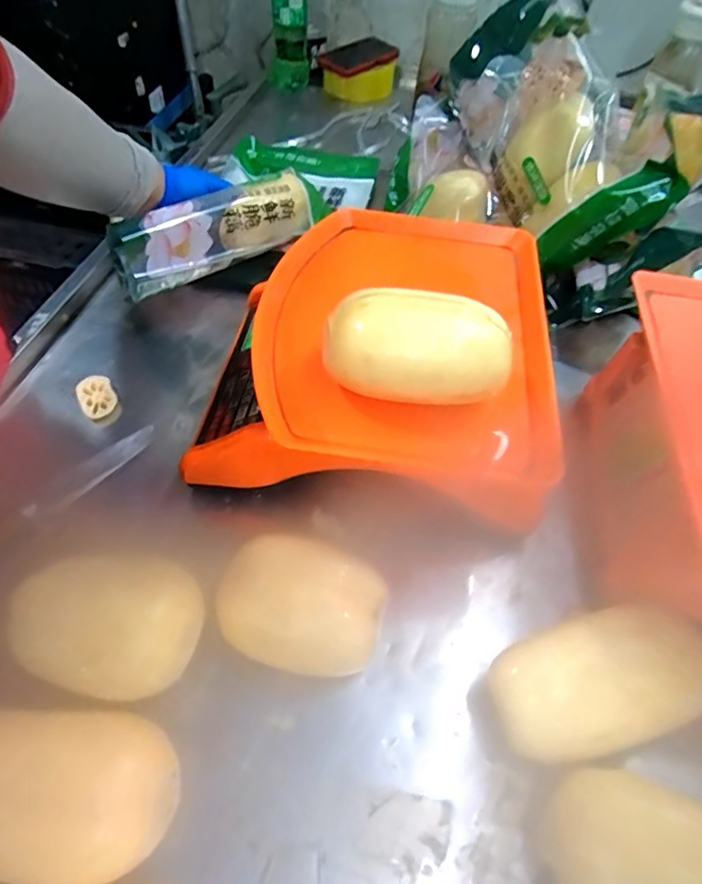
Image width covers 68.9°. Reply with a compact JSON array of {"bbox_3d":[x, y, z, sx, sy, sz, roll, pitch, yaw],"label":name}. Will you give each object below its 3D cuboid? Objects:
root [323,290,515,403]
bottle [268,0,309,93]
[{"bbox_3d":[0.040,-0.053,0.336,0.116,0.073,0.056,7,53,2],"label":"root"},{"bbox_3d":[-0.111,-0.754,0.888,0.072,0.246,0.069,-2,53,-5],"label":"bottle"}]

